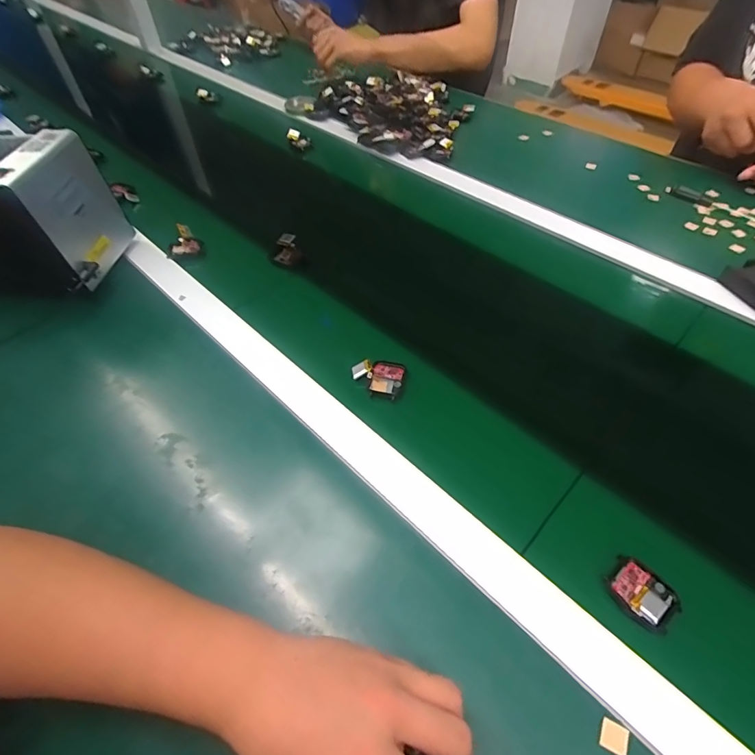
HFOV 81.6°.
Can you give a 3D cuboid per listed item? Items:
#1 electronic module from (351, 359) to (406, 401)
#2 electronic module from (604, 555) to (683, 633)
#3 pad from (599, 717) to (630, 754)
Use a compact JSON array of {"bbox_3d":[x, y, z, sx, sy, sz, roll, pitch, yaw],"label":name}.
[{"bbox_3d":[0.000,0.000,0.451,0.052,0.015,0.042,8,52,9],"label":"electronic module"},{"bbox_3d":[0.194,0.159,0.321,0.039,0.007,0.045,-38,59,-24],"label":"electronic module"},{"bbox_3d":[0.149,0.227,0.275,0.015,0.005,0.016,23,56,20],"label":"pad"}]

